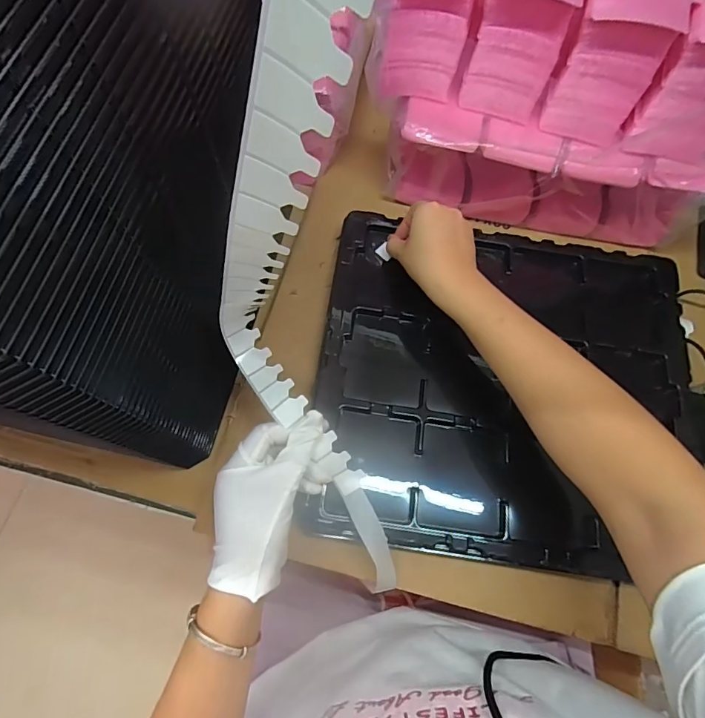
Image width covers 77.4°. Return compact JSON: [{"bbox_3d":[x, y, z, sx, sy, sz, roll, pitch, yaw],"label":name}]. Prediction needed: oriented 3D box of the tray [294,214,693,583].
[{"bbox_3d":[0.151,0.018,0.442,0.361,0.051,0.336,8,71,0],"label":"tray"}]

